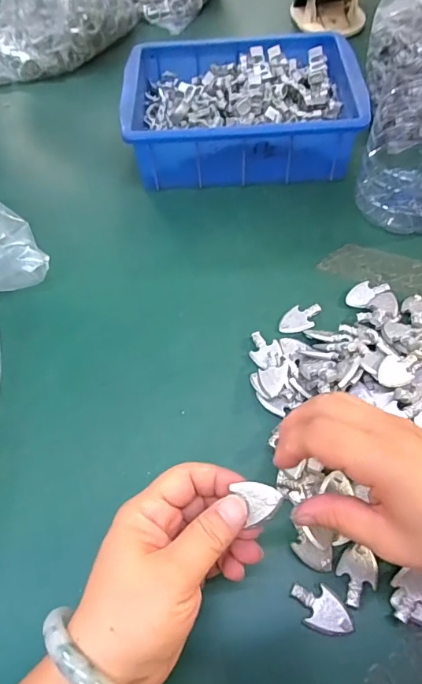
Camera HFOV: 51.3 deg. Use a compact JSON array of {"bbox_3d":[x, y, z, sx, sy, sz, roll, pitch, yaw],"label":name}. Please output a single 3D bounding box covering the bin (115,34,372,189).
[{"bbox_3d":[0.034,-0.262,0.495,0.236,0.077,0.172,-1,58,1],"label":"bin"}]

